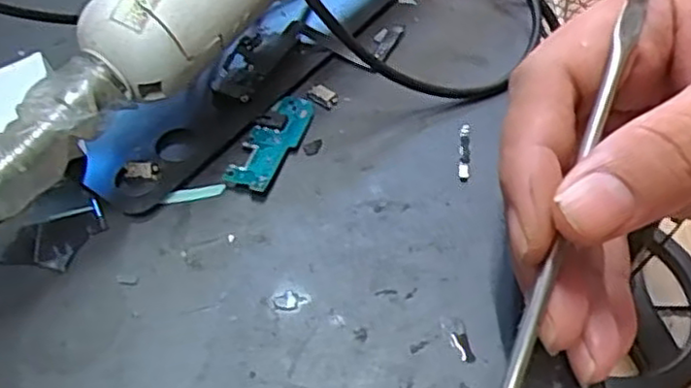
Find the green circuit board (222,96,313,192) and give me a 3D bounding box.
[{"bbox_3d":[-0.025,-0.019,0.243,0.015,0.004,0.042,22,56,17],"label":"green circuit board"}]

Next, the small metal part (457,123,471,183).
[{"bbox_3d":[0.041,-0.015,0.241,0.004,0.004,0.025,5,53,5],"label":"small metal part"}]

